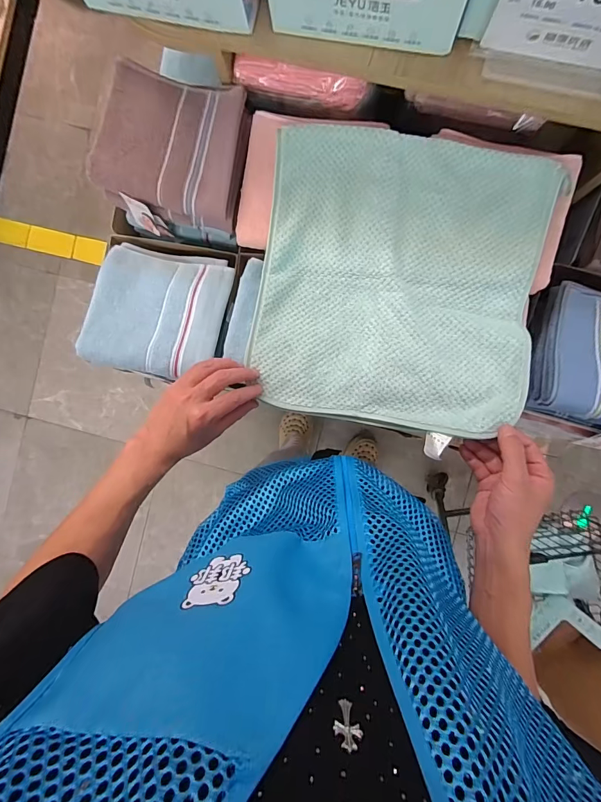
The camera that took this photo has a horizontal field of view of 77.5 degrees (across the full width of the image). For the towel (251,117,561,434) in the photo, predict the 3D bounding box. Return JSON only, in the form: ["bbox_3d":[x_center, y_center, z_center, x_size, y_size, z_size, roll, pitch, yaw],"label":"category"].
[{"bbox_3d":[0.113,-0.144,0.459,0.322,0.050,0.341,9,92,4],"label":"towel"}]

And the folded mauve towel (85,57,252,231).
[{"bbox_3d":[-0.167,-0.339,0.500,0.178,0.066,0.170,11,92,4],"label":"folded mauve towel"}]

